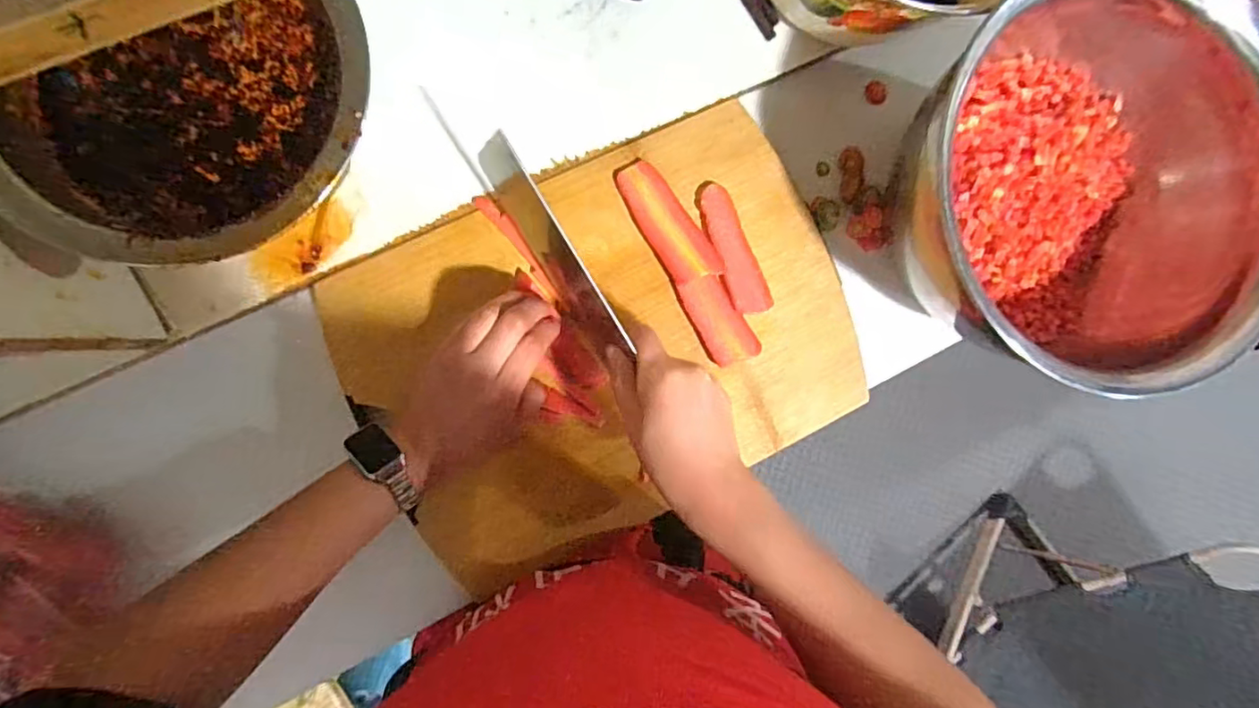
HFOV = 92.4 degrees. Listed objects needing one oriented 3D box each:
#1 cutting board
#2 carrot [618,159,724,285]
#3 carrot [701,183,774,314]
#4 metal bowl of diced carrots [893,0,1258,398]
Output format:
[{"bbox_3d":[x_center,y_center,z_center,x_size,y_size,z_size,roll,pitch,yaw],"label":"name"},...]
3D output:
[{"bbox_3d":[-0.010,-0.011,0.472,0.378,0.016,0.268,-25,96,-8],"label":"cutting board"},{"bbox_3d":[0.028,-0.101,0.468,0.035,0.014,0.104,-34,97,-7],"label":"carrot"},{"bbox_3d":[0.084,-0.083,0.484,0.031,0.010,0.105,-20,95,-8],"label":"carrot"},{"bbox_3d":[0.337,-0.121,0.442,0.285,0.147,0.250,24,88,-9],"label":"metal bowl of diced carrots"}]

